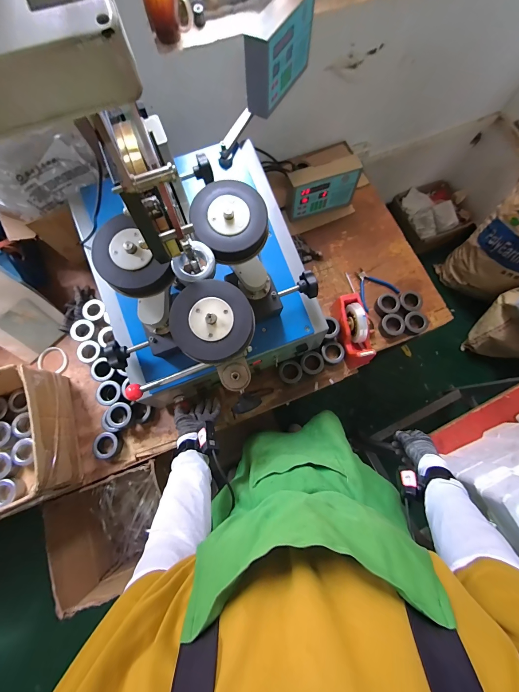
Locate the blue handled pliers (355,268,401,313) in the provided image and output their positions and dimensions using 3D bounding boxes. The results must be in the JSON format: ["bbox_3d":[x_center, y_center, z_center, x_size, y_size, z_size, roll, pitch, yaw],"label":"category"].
[{"bbox_3d":[0.358,-0.194,0.909,0.121,0.025,0.132,-29,78,-7],"label":"blue handled pliers"}]

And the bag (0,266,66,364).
[{"bbox_3d":[-0.712,-0.091,0.795,0.184,0.275,0.024,-44,44,-9],"label":"bag"}]

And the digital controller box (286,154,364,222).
[{"bbox_3d":[0.203,-0.515,0.929,0.228,0.151,0.076,-15,76,-4],"label":"digital controller box"}]

